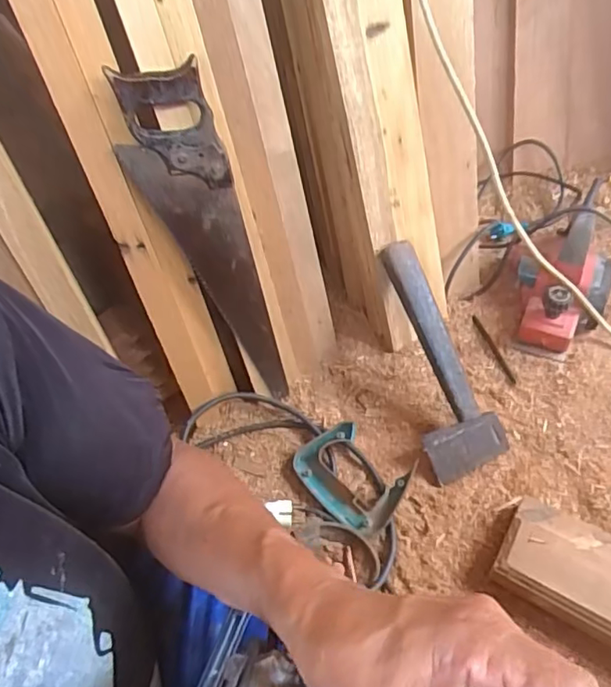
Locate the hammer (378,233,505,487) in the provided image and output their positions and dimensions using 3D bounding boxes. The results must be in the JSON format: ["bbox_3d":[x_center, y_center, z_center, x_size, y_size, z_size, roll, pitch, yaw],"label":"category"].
[{"bbox_3d":[0.185,0.020,0.802,0.113,0.040,0.332,-18,88,-8],"label":"hammer"}]

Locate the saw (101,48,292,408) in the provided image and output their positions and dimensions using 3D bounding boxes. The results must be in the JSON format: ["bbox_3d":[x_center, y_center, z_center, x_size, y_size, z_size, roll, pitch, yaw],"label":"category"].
[{"bbox_3d":[-0.110,-0.099,0.708,0.100,0.462,0.019,-20,42,-4],"label":"saw"}]

